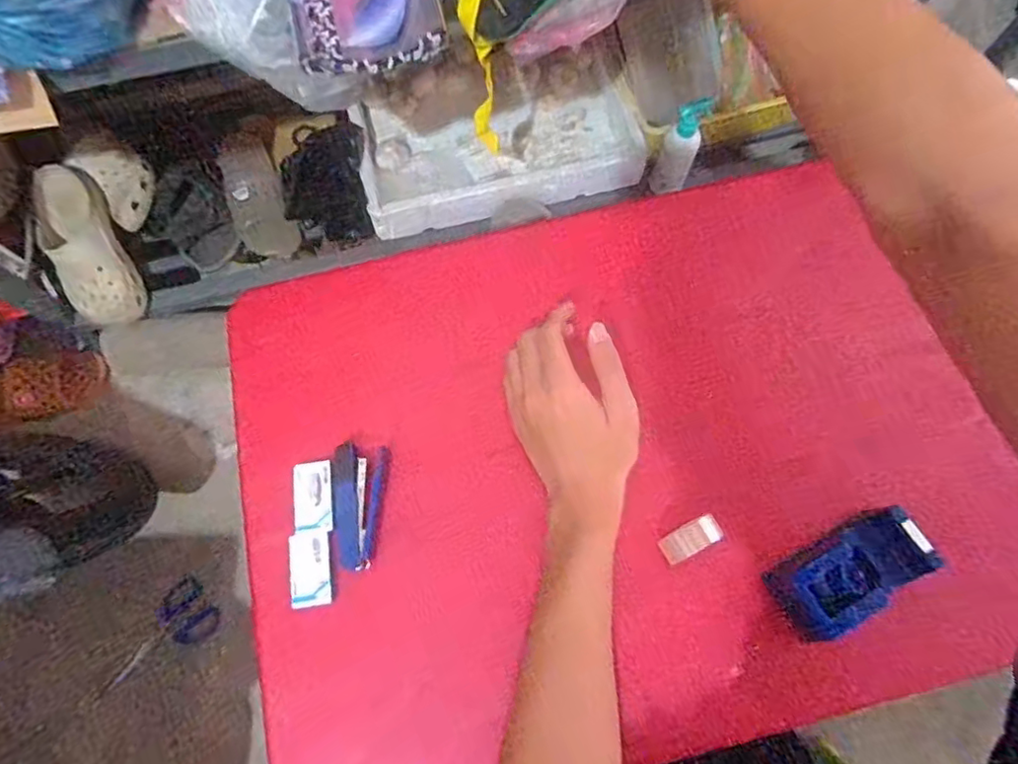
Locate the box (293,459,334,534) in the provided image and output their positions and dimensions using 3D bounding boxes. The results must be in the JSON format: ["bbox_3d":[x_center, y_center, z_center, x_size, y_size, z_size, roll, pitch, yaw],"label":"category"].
[{"bbox_3d":[-0.152,0.089,0.461,0.027,0.008,0.055,-9,71,-2],"label":"box"}]

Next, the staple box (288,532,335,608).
[{"bbox_3d":[-0.150,0.142,0.448,0.031,0.008,0.054,-10,71,-2],"label":"staple box"}]

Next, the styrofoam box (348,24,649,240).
[{"bbox_3d":[-0.028,-0.413,0.972,0.437,0.058,0.310,-14,71,-3],"label":"styrofoam box"}]

